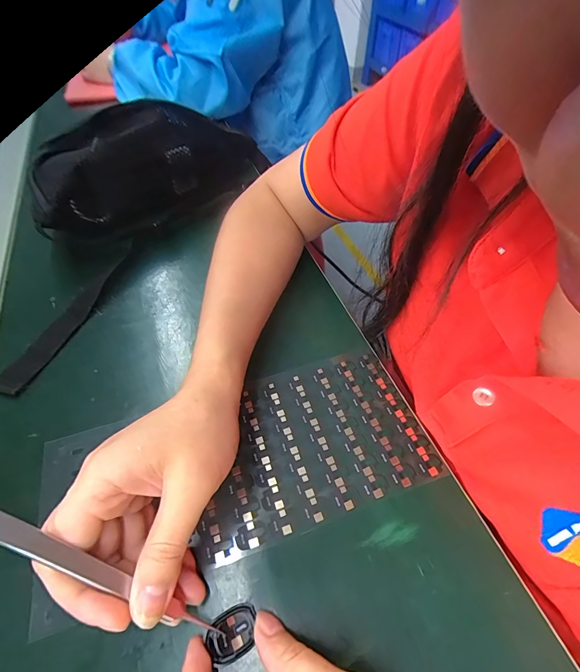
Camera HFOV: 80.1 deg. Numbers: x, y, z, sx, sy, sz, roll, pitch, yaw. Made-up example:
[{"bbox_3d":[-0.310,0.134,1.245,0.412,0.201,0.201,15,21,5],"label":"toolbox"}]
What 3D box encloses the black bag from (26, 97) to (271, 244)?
[{"bbox_3d":[-0.159,-0.196,0.403,0.120,0.088,0.284,30,56,22],"label":"black bag"}]

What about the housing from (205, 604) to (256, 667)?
[{"bbox_3d":[-0.029,0.153,0.178,0.024,0.007,0.020,-22,54,-18],"label":"housing"}]

